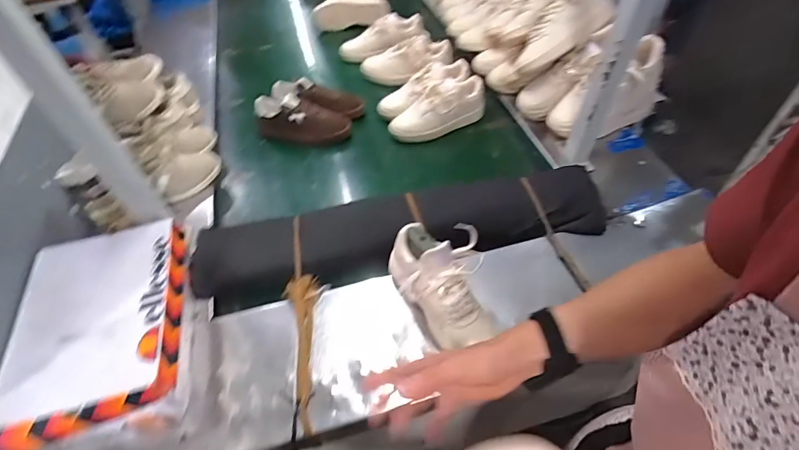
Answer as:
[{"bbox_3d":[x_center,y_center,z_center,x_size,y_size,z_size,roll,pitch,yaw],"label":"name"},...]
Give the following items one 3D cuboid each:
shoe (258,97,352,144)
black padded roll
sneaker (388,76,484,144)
[{"bbox_3d":[-0.248,-0.274,1.126,0.232,0.084,0.086,-3,49,0],"label":"shoe"},{"bbox_3d":[0.015,0.009,0.873,0.841,0.080,0.178,-11,51,-5],"label":"black padded roll"},{"bbox_3d":[0.101,-0.304,1.127,0.258,0.110,0.097,-19,51,-14],"label":"sneaker"}]

